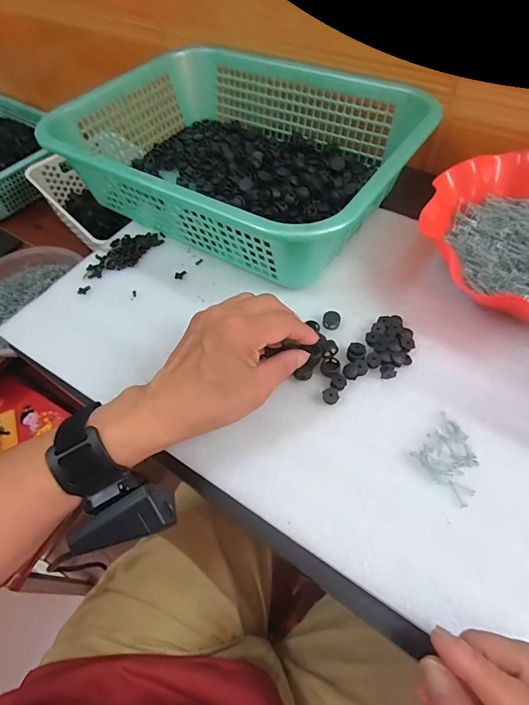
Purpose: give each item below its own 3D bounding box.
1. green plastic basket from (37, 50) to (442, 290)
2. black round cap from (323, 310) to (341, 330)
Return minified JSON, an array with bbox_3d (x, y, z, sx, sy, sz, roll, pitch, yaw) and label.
[{"bbox_3d":[-0.027,-0.243,0.457,0.381,0.091,0.295,27,65,18],"label":"green plastic basket"},{"bbox_3d":[0.066,-0.032,0.386,0.017,0.007,0.019,5,60,7],"label":"black round cap"}]

